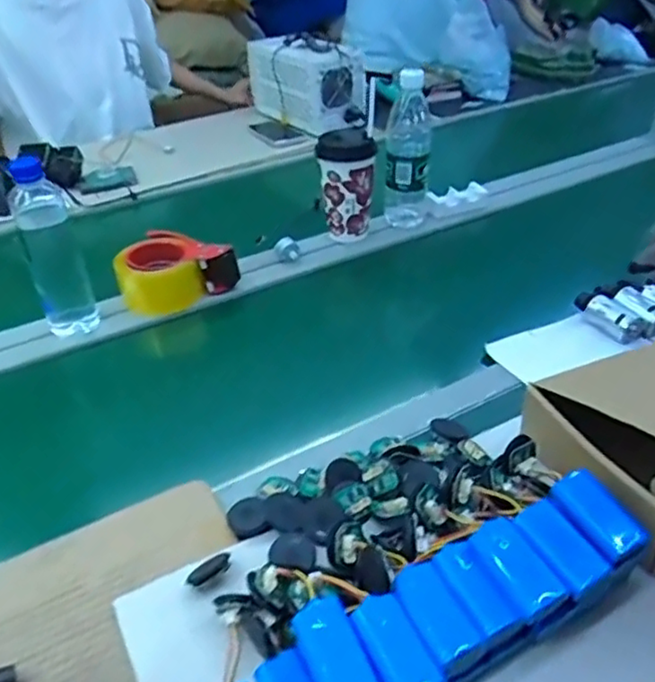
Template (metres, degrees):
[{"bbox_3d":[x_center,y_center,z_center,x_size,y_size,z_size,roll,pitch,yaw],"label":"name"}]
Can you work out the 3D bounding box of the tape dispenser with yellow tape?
[{"bbox_3d":[-0.205,-0.099,0.870,0.155,0.068,0.097,-15,38,-15],"label":"tape dispenser with yellow tape"}]

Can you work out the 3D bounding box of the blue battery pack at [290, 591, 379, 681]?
[{"bbox_3d":[0.003,0.199,0.418,0.038,0.017,0.077,-16,39,-17],"label":"blue battery pack"}]

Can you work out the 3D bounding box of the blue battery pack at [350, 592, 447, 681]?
[{"bbox_3d":[0.044,0.201,0.422,0.037,0.017,0.070,-16,39,-17],"label":"blue battery pack"}]

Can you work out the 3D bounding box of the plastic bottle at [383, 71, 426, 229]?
[{"bbox_3d":[0.117,-0.280,0.938,0.058,0.214,0.059,1,37,6],"label":"plastic bottle"}]

